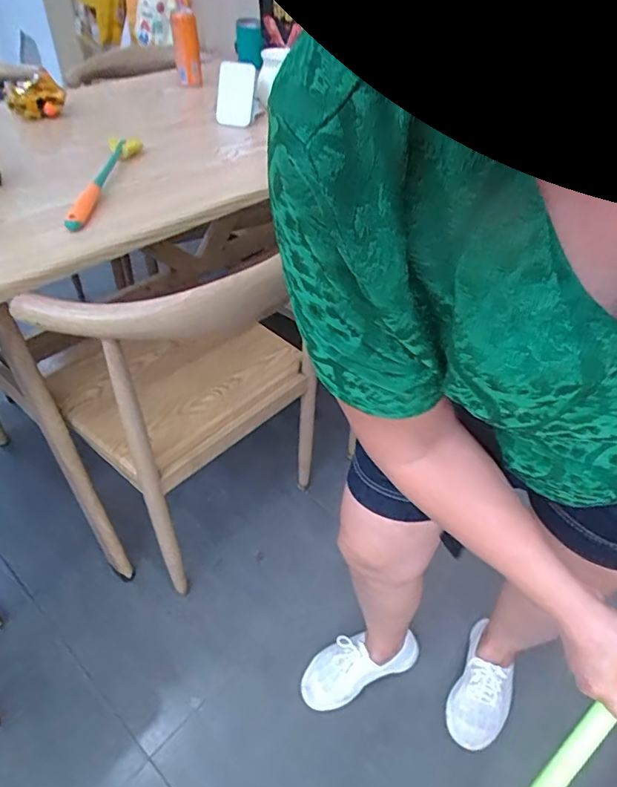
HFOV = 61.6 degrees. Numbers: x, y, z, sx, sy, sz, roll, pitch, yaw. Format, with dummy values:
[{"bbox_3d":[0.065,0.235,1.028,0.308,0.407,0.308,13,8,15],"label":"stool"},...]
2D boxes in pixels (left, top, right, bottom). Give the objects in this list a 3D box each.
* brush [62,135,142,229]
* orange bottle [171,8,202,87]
[{"bbox_3d":[-0.315,-0.335,0.794,0.045,0.030,0.311,3,43,-1],"label":"brush"},{"bbox_3d":[-0.274,-0.778,1.169,0.053,0.158,0.058,-4,12,-9],"label":"orange bottle"}]

